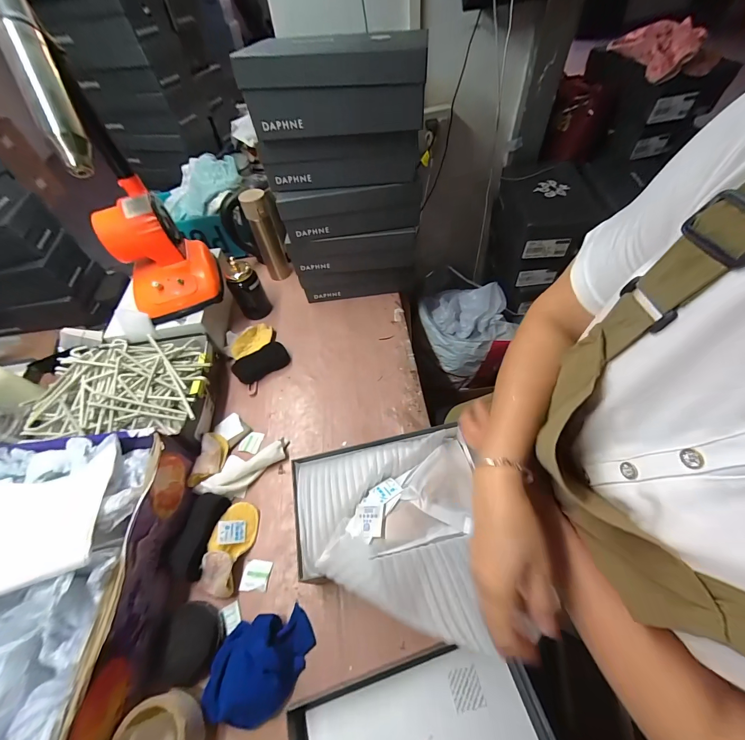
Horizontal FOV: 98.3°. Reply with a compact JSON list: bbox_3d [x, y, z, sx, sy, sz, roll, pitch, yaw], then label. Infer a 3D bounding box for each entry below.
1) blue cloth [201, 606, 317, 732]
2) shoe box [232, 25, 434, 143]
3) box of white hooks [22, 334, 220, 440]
[{"bbox_3d":[-0.156,0.409,0.445,0.143,0.051,0.113,-16,54,-6],"label":"blue cloth"},{"bbox_3d":[-0.063,-0.499,0.562,0.299,0.122,0.182,-1,54,5],"label":"shoe box"},{"bbox_3d":[-0.506,0.051,0.684,0.342,0.114,0.247,-8,53,0],"label":"box of white hooks"}]

